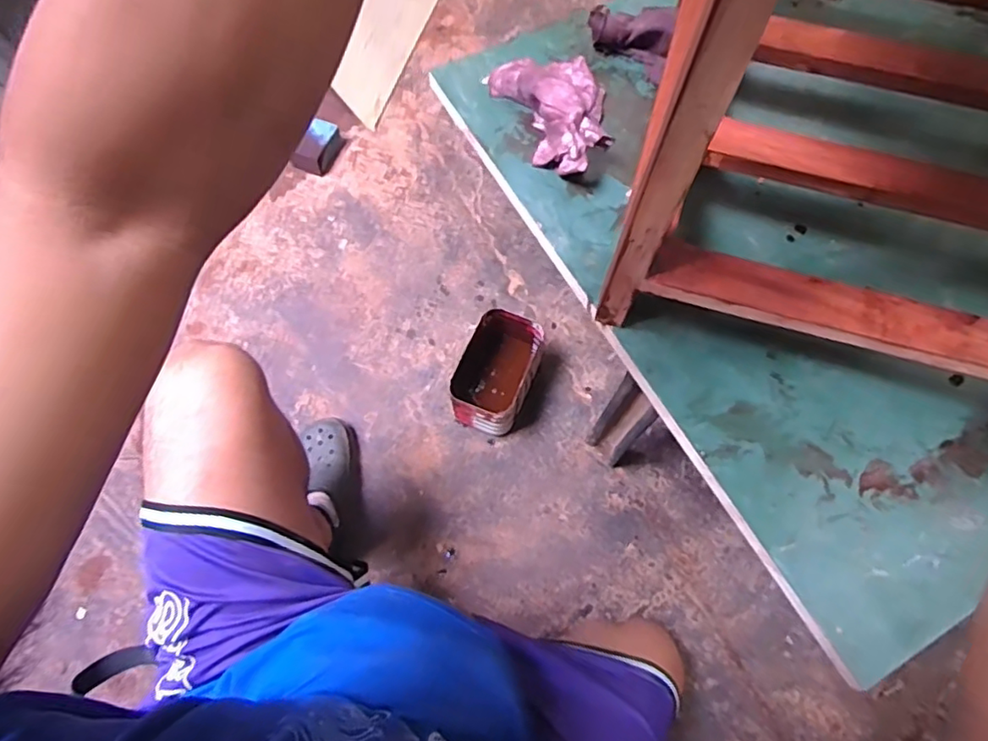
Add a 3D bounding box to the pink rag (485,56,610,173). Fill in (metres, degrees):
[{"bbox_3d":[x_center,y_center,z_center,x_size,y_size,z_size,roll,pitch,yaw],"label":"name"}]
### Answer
[{"bbox_3d":[0.073,-0.265,0.581,0.103,0.058,0.153,-23,70,-9],"label":"pink rag"}]

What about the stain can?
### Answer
[{"bbox_3d":[0.006,0.005,0.949,0.110,0.104,0.178,22,71,9],"label":"stain can"}]

